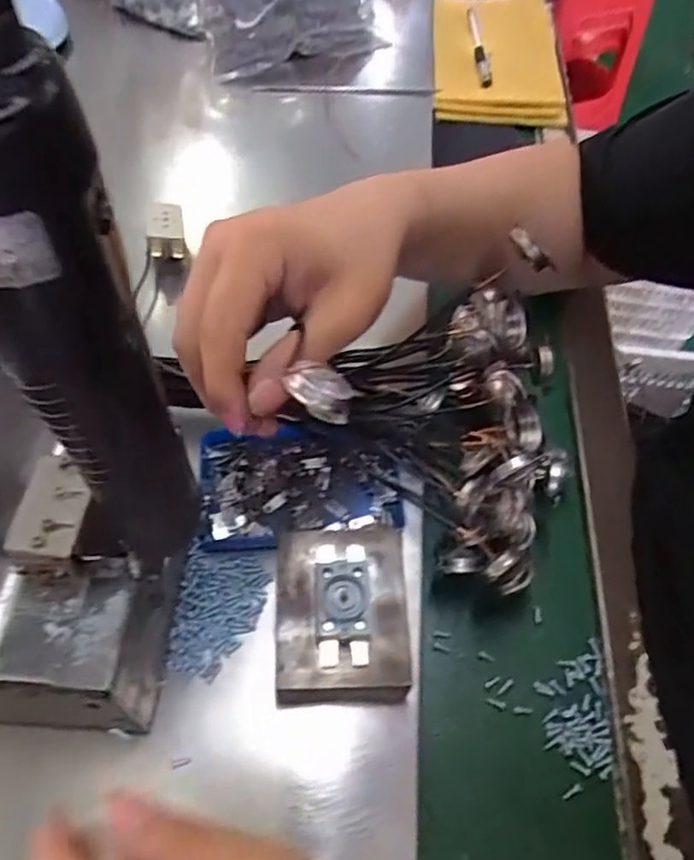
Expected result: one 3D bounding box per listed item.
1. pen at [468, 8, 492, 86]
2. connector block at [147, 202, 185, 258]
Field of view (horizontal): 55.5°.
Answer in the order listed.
[{"bbox_3d":[0.138,-0.397,0.683,0.016,0.011,0.162,4,57,-2],"label":"pen"},{"bbox_3d":[-0.128,-0.140,0.467,0.025,0.024,0.035,-3,57,-6],"label":"connector block"}]

